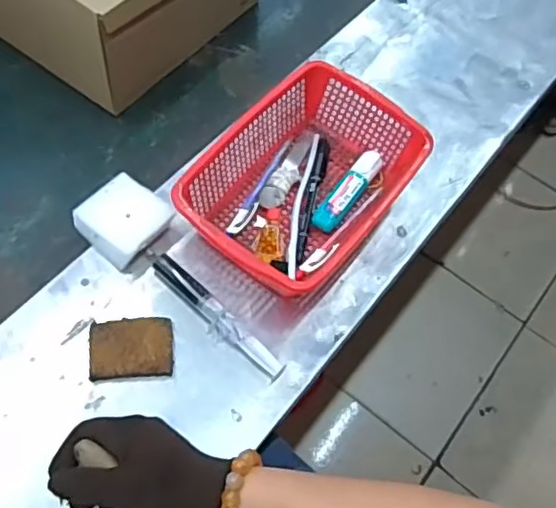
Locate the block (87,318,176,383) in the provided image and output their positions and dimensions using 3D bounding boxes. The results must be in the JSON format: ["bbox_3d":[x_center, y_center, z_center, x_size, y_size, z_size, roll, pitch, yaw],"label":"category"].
[{"bbox_3d":[-0.121,0.078,0.521,0.065,0.017,0.047,-2,61,-8],"label":"block"}]

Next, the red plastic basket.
[{"bbox_3d":[0.028,-0.065,0.586,0.155,0.078,0.230,31,62,14],"label":"red plastic basket"}]

